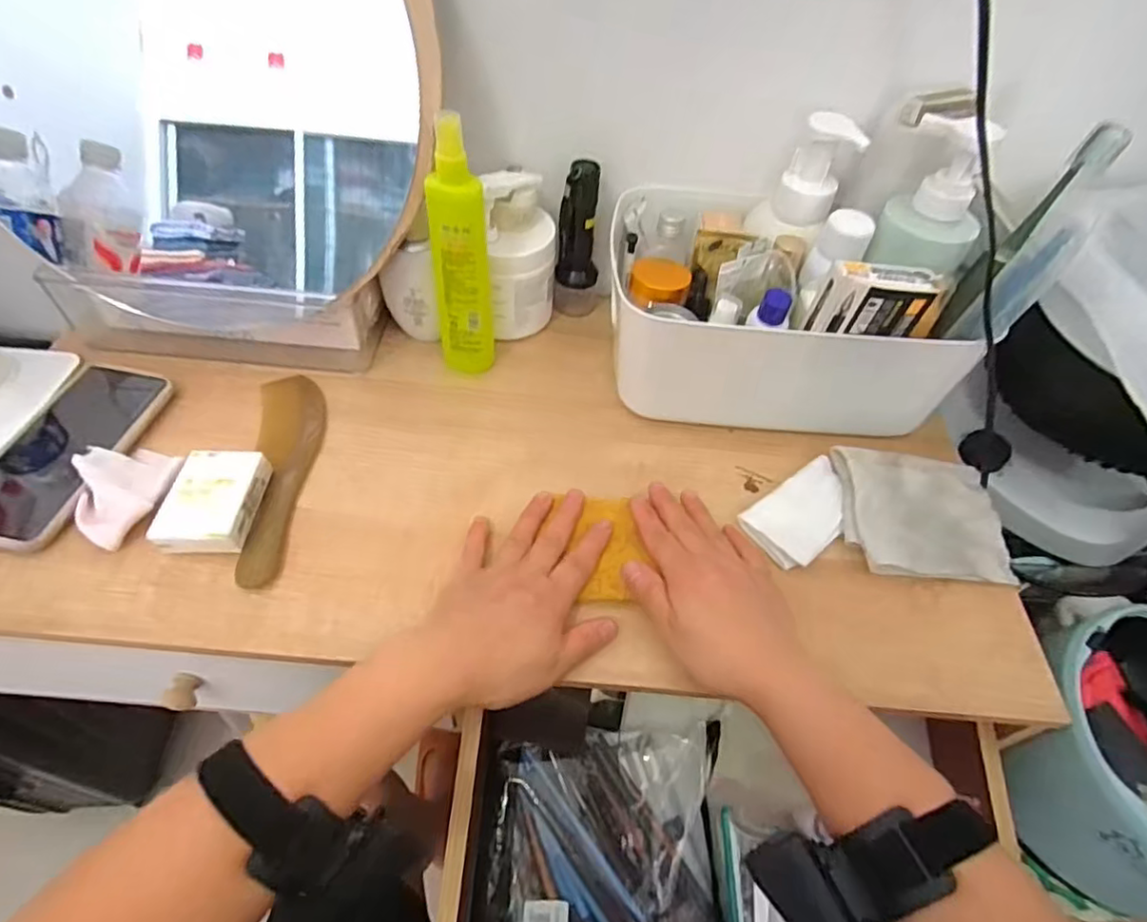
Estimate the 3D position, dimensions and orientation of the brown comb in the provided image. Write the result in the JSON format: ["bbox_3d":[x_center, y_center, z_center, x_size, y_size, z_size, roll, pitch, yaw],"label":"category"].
[{"bbox_3d":[-0.223,0.004,0.476,0.050,0.007,0.199,-7,54,-10],"label":"brown comb"}]

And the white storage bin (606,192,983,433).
[{"bbox_3d":[0.168,-0.135,0.546,0.263,0.118,0.197,3,52,-2],"label":"white storage bin"}]

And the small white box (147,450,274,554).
[{"bbox_3d":[-0.257,0.030,0.438,0.056,0.027,0.078,4,53,-2],"label":"small white box"}]

